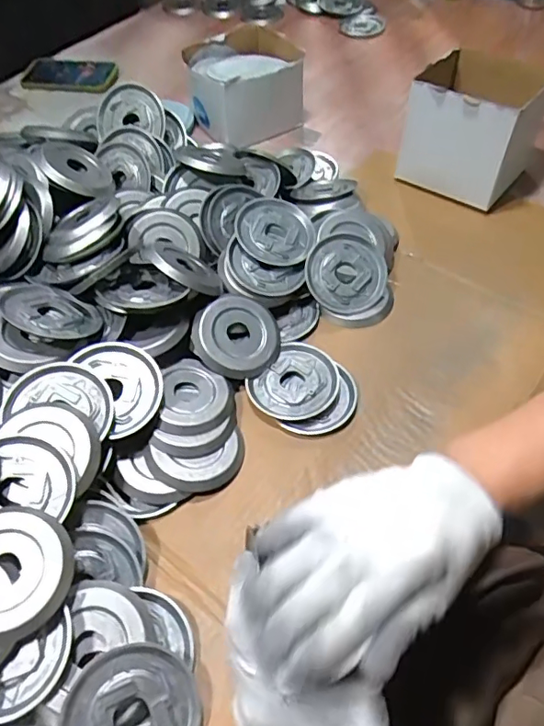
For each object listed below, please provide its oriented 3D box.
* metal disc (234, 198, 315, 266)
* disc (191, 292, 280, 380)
[{"bbox_3d":[0.004,-0.140,0.560,0.081,0.013,0.082,13,62,-6],"label":"metal disc"},{"bbox_3d":[-0.032,-0.025,0.506,0.081,0.016,0.077,6,70,-17],"label":"disc"}]

